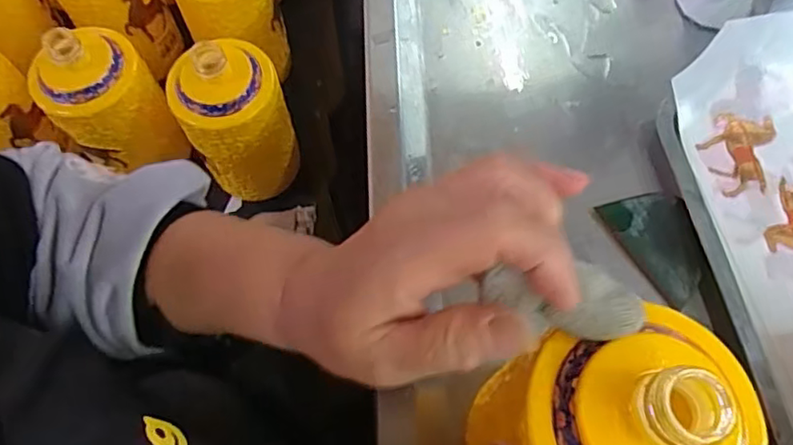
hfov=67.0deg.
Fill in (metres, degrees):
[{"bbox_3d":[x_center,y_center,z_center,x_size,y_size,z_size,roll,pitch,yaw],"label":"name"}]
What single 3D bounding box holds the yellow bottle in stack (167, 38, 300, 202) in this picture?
[{"bbox_3d":[-0.137,-0.087,0.524,0.085,0.154,0.078,0,68,1],"label":"yellow bottle in stack"}]

